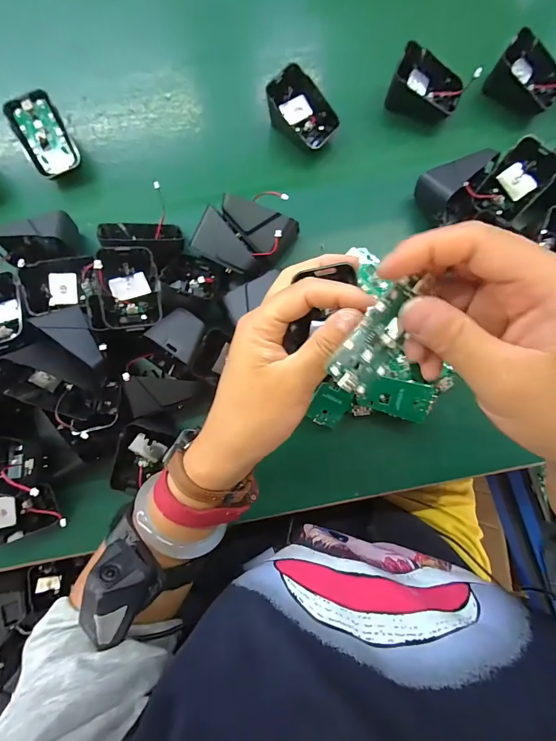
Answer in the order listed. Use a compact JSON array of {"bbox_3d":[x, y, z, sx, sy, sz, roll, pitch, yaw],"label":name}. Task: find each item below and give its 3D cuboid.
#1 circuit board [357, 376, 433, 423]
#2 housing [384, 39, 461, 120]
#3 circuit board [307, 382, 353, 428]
[{"bbox_3d":[0.101,0.024,0.305,0.056,0.004,0.032,14,102,17],"label":"circuit board"},{"bbox_3d":[0.145,-0.276,0.345,0.067,0.039,0.049,20,83,3],"label":"housing"},{"bbox_3d":[0.045,0.032,0.312,0.030,0.004,0.036,24,101,-5],"label":"circuit board"}]

